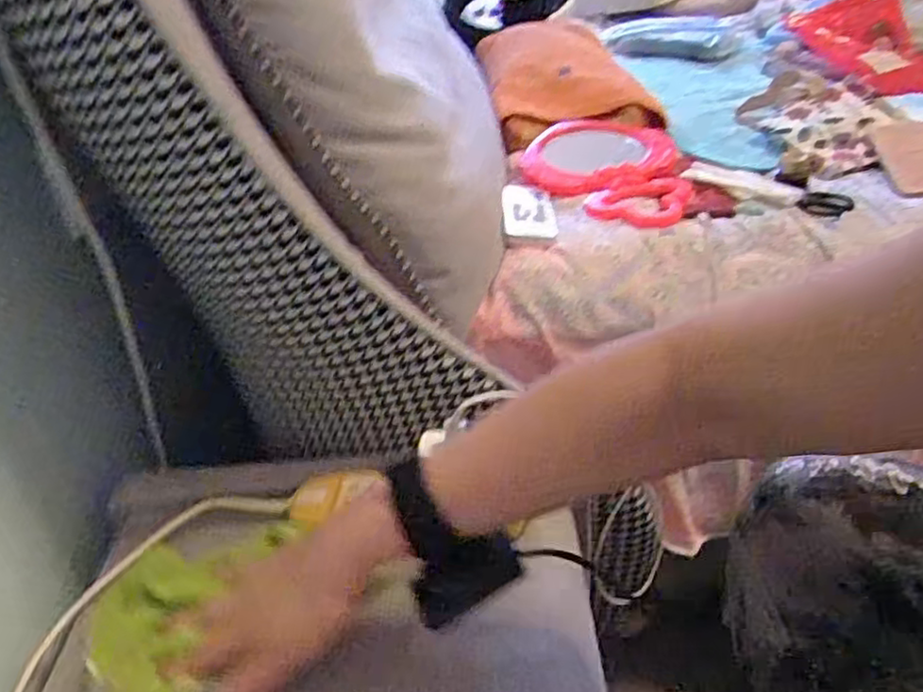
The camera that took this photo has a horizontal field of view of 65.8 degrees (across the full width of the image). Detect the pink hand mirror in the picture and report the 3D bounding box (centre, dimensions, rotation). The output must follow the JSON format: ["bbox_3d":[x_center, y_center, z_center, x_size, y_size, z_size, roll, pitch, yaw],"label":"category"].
[{"bbox_3d":[0.170,-0.217,0.866,0.184,0.030,0.246,-1,35,7],"label":"pink hand mirror"}]

